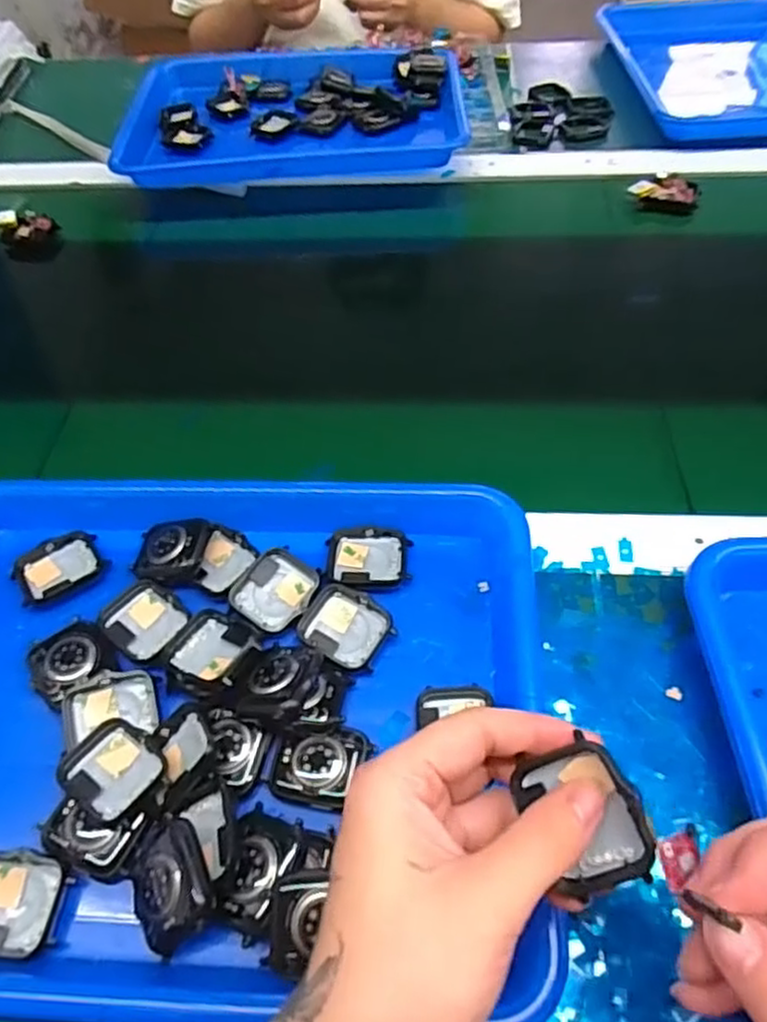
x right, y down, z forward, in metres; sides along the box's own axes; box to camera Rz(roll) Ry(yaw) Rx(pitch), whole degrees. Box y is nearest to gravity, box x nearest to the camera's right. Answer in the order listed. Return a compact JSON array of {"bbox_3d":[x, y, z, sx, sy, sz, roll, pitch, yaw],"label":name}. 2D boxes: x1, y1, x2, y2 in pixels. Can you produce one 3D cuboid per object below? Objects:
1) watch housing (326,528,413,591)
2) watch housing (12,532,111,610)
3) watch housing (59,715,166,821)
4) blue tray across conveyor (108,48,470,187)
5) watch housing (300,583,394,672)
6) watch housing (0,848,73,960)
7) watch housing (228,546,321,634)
[{"bbox_3d":[-0.008,0.027,0.384,0.045,0.008,0.037,-1,54,4],"label":"watch housing"},{"bbox_3d":[-0.186,0.031,0.396,0.047,0.008,0.037,-31,57,-17],"label":"watch housing"},{"bbox_3d":[-0.123,0.117,0.314,0.046,0.010,0.037,25,59,21],"label":"watch housing"},{"bbox_3d":[-0.091,-0.414,0.716,0.329,0.037,0.236,-5,54,1],"label":"blue tray across conveyor"},{"bbox_3d":[-0.020,0.060,0.357,0.044,0.010,0.039,19,58,18],"label":"watch housing"},{"bbox_3d":[-0.156,0.165,0.291,0.044,0.012,0.037,2,54,6],"label":"watch housing"},{"bbox_3d":[-0.057,0.043,0.373,0.039,0.012,0.044,24,59,20],"label":"watch housing"}]

